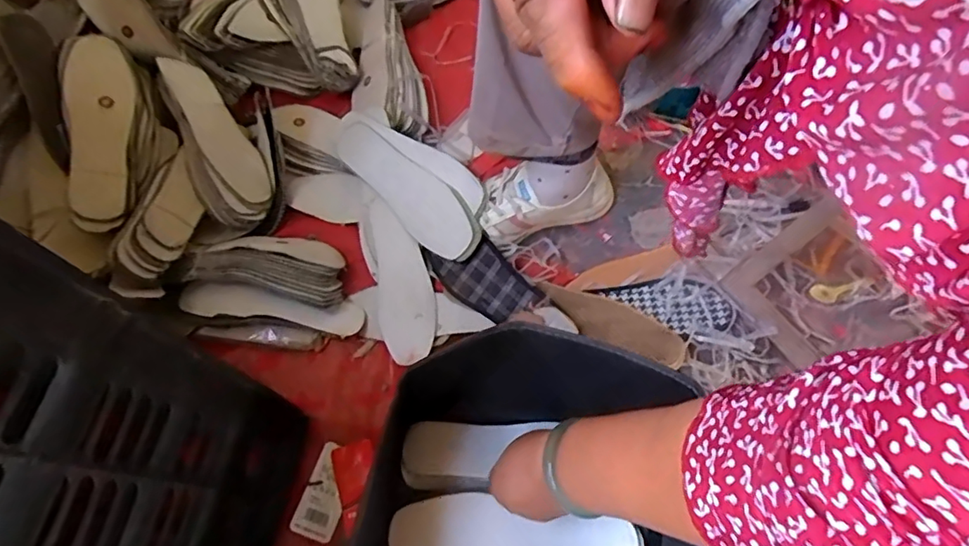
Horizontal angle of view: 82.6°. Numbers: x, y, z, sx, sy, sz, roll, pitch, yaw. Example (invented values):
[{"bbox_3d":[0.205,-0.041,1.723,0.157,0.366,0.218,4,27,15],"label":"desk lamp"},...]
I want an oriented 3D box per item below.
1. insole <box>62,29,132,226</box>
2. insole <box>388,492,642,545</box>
[{"bbox_3d":[-0.469,-0.185,0.665,0.014,0.068,0.257,-25,63,34],"label":"insole"},{"bbox_3d":[0.028,0.252,0.525,0.230,0.011,0.067,3,61,3],"label":"insole"}]

